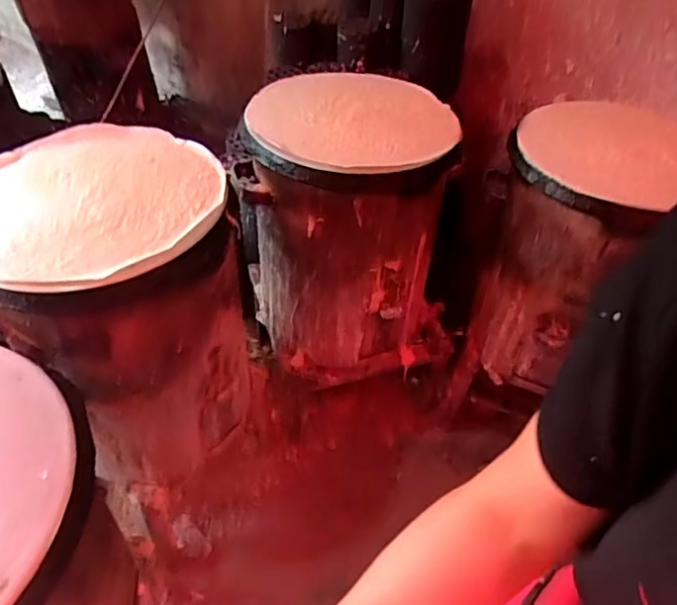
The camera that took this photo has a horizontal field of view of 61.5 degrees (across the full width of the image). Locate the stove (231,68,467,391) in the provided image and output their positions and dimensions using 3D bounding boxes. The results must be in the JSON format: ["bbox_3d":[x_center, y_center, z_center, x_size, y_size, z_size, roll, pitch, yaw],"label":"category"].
[{"bbox_3d":[0.034,-0.168,1.203,0.391,0.517,0.428,10,46,4],"label":"stove"}]

